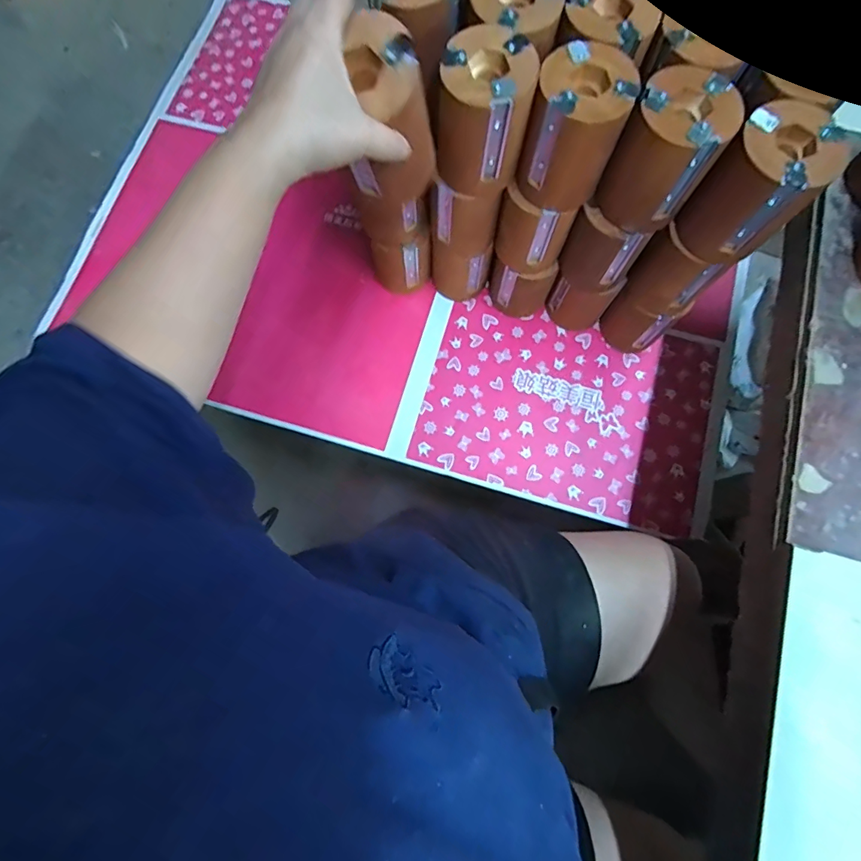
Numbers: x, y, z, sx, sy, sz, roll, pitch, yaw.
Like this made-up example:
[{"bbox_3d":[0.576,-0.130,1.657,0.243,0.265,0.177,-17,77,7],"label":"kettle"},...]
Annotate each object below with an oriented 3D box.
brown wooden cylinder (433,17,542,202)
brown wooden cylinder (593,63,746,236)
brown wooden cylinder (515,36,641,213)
[{"bbox_3d":[0.047,-0.277,0.420,0.079,0.116,0.076,8,76,2],"label":"brown wooden cylinder"},{"bbox_3d":[0.204,-0.236,0.405,0.080,0.101,0.075,41,79,9],"label":"brown wooden cylinder"},{"bbox_3d":[0.129,-0.263,0.410,0.081,0.098,0.076,22,78,5],"label":"brown wooden cylinder"}]

